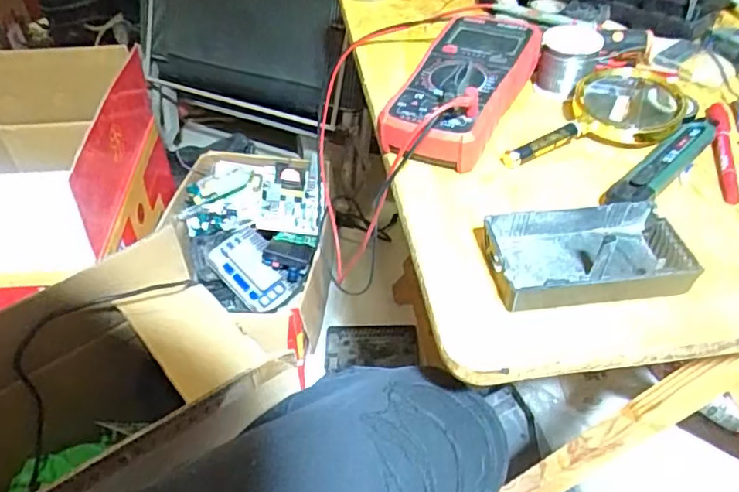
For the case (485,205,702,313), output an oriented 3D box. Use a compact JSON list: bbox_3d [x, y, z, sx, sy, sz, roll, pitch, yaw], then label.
[{"bbox_3d":[0.144,0.005,0.394,0.126,0.031,0.069,-5,44,-4],"label":"case"}]

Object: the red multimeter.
[{"bbox_3d":[0.081,-0.142,0.522,0.091,0.047,0.200,19,47,20],"label":"red multimeter"}]

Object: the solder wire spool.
[{"bbox_3d":[0.186,-0.173,0.561,0.052,0.054,0.052,11,45,13],"label":"solder wire spool"}]

